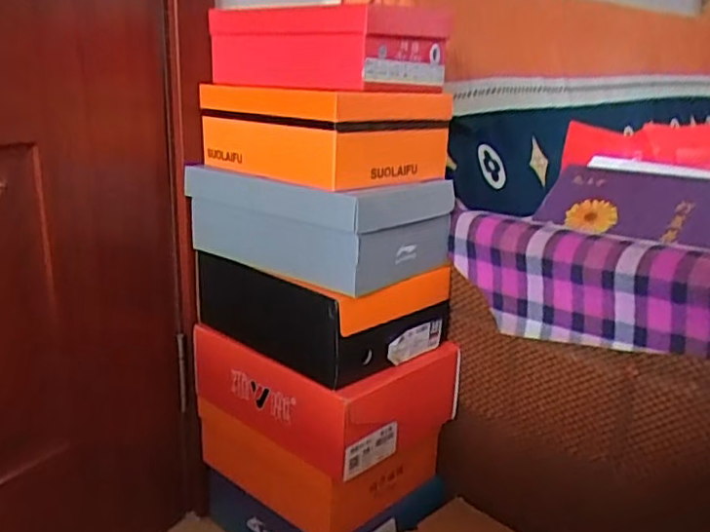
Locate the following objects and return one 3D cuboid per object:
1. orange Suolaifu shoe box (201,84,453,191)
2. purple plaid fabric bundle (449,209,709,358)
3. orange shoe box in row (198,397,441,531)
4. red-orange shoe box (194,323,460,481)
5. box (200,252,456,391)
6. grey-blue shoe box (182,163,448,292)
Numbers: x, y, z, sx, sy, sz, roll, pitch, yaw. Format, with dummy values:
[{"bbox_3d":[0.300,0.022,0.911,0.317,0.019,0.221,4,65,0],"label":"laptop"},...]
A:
[{"bbox_3d":[-0.044,-0.183,0.870,0.263,0.114,0.240,17,22,41],"label":"orange Suolaifu shoe box"},{"bbox_3d":[0.313,0.030,0.771,0.452,0.135,0.078,16,21,40],"label":"purple plaid fabric bundle"},{"bbox_3d":[-0.058,0.277,1.002,0.304,0.108,0.223,15,20,37],"label":"orange shoe box in row"},{"bbox_3d":[-0.045,0.160,0.963,0.314,0.122,0.235,17,22,41],"label":"red-orange shoe box"},{"bbox_3d":[-0.049,0.055,0.935,0.299,0.130,0.227,17,22,41],"label":"box"},{"bbox_3d":[-0.052,-0.065,0.899,0.321,0.126,0.216,14,20,36],"label":"grey-blue shoe box"}]

